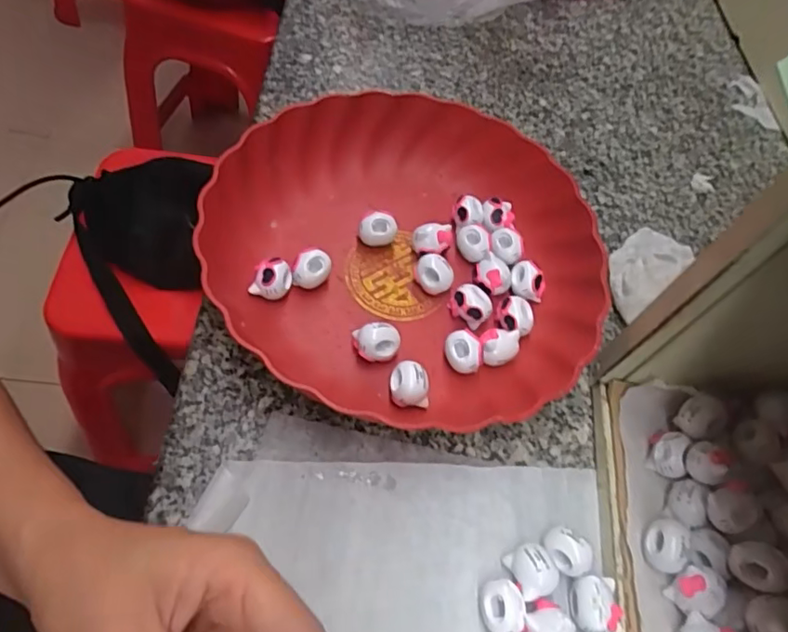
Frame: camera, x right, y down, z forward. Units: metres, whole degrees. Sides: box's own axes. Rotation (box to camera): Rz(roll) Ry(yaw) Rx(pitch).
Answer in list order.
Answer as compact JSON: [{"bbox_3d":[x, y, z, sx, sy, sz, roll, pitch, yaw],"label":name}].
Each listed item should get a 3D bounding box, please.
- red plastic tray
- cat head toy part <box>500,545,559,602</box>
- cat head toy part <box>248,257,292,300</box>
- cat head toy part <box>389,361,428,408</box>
[{"bbox_3d":[0.014,-0.043,0.367,0.245,0.068,0.243,-34,70,-26],"label":"red plastic tray"},{"bbox_3d":[0.070,0.129,0.287,0.020,0.019,0.024,-16,63,-18],"label":"cat head toy part"},{"bbox_3d":[-0.075,-0.022,0.352,0.021,0.022,0.023,19,58,2],"label":"cat head toy part"},{"bbox_3d":[0.008,0.042,0.331,0.021,0.022,0.025,1,59,-9],"label":"cat head toy part"}]

